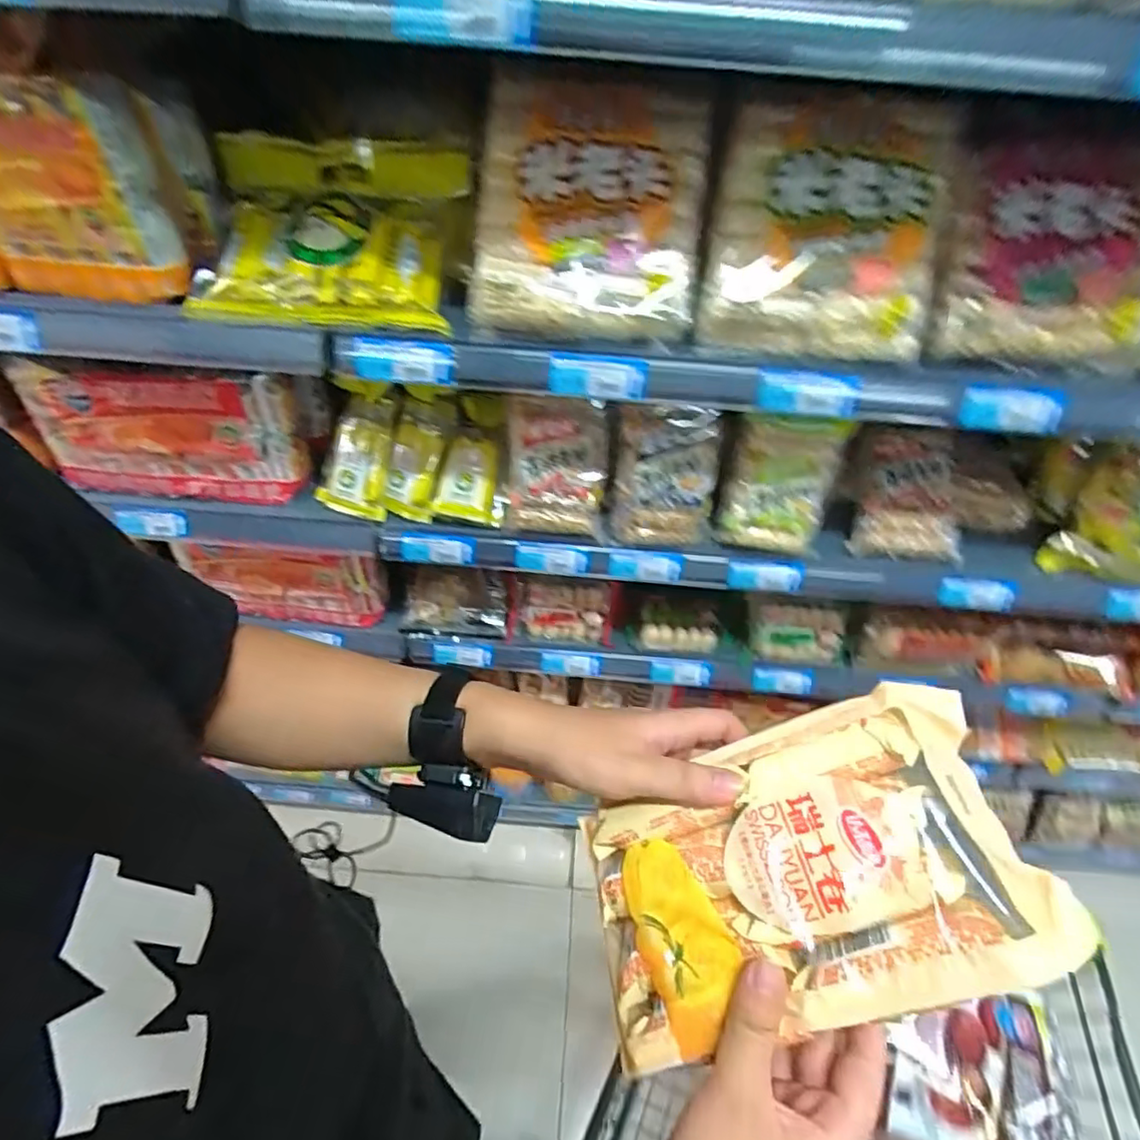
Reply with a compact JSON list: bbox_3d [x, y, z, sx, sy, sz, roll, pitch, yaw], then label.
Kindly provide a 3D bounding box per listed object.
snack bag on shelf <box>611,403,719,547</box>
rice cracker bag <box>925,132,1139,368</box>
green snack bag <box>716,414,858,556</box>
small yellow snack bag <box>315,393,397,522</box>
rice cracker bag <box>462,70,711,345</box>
[{"bbox_3d":[0.121,-0.115,0.759,0.125,0.198,0.040,2,46,-3],"label":"snack bag on shelf"},{"bbox_3d":[0.491,-0.315,0.606,0.251,0.209,0.060,0,10,-1],"label":"rice cracker bag"},{"bbox_3d":[0.267,-0.105,0.757,0.136,0.178,0.040,6,46,2],"label":"green snack bag"},{"bbox_3d":[-0.292,-0.161,0.837,0.092,0.056,0.168,10,90,6],"label":"small yellow snack bag"},{"bbox_3d":[0.019,-0.362,0.597,0.225,0.263,0.075,8,2,3],"label":"rice cracker bag"}]

